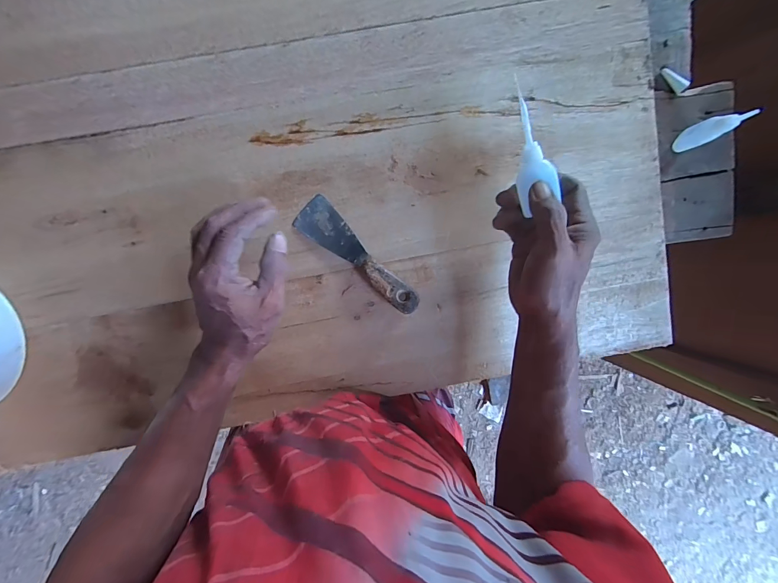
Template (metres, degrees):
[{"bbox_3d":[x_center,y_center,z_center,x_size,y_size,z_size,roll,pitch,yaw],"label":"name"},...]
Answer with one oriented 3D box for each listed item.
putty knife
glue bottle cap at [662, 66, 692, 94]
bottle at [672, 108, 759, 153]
[{"bbox_3d":[-0.032,-0.039,0.390,0.162,0.024,0.042,40,93,-7],"label":"putty knife"},{"bbox_3d":[0.348,-0.260,0.426,0.013,0.011,0.039,-37,80,2],"label":"glue bottle cap"},{"bbox_3d":[0.369,-0.182,0.394,0.016,0.086,0.028,0,97,-11],"label":"bottle"}]

